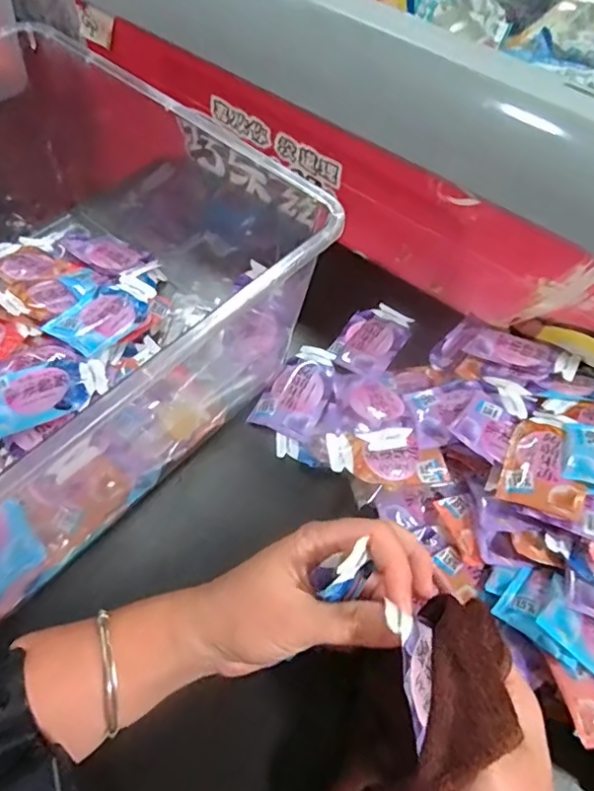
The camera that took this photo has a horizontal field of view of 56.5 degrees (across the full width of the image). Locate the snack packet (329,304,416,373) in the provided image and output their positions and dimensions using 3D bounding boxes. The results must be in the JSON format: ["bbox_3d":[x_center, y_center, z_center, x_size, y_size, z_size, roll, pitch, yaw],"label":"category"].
[{"bbox_3d":[0.059,-0.045,0.436,0.048,0.009,0.074,28,60,13],"label":"snack packet"}]

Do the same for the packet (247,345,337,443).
[{"bbox_3d":[0.004,-0.004,0.406,0.045,0.006,0.079,26,60,12],"label":"packet"}]

